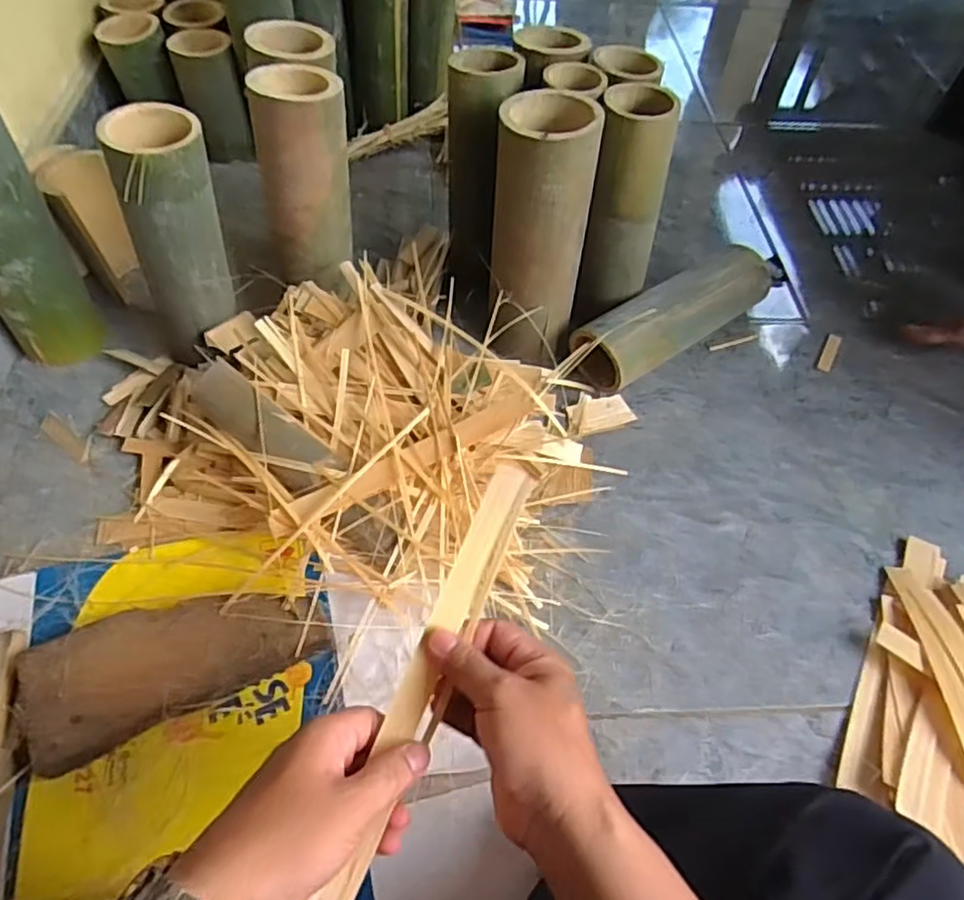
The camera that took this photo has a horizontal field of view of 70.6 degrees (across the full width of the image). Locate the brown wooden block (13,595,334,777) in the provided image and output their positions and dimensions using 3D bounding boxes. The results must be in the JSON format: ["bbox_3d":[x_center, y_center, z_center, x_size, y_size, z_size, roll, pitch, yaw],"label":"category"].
[{"bbox_3d":[-0.259,0.175,0.580,0.241,0.035,0.108,-20,57,-18],"label":"brown wooden block"}]

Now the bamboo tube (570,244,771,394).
[{"bbox_3d":[0.231,-0.164,0.837,0.301,0.094,0.080,-30,61,-23],"label":"bamboo tube"}]

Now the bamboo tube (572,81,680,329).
[{"bbox_3d":[0.150,-0.276,0.773,0.087,0.234,0.090,2,53,-2],"label":"bamboo tube"}]

